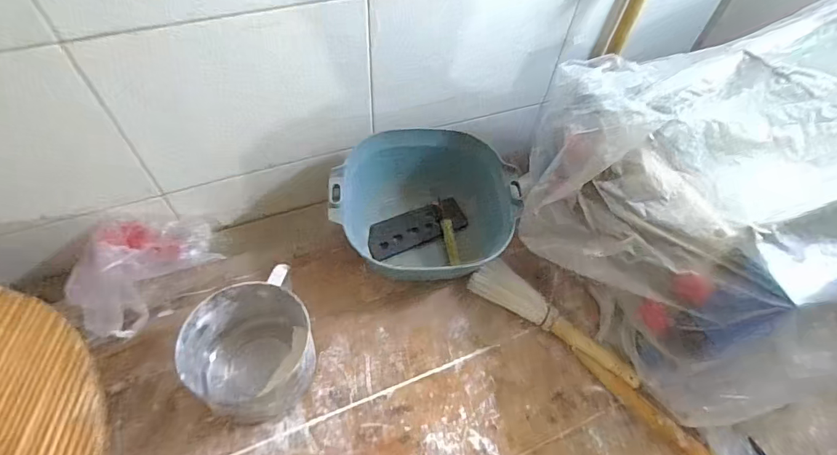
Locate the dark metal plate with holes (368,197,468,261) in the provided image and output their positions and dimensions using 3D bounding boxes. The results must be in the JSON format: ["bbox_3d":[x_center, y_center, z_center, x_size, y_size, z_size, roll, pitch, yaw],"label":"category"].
[{"bbox_3d":[-0.004,-0.001,0.704,0.159,0.008,0.061,-22,65,-13],"label":"dark metal plate with holes"}]

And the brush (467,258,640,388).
[{"bbox_3d":[0.188,0.126,0.615,0.250,0.044,0.051,30,58,16],"label":"brush"}]

